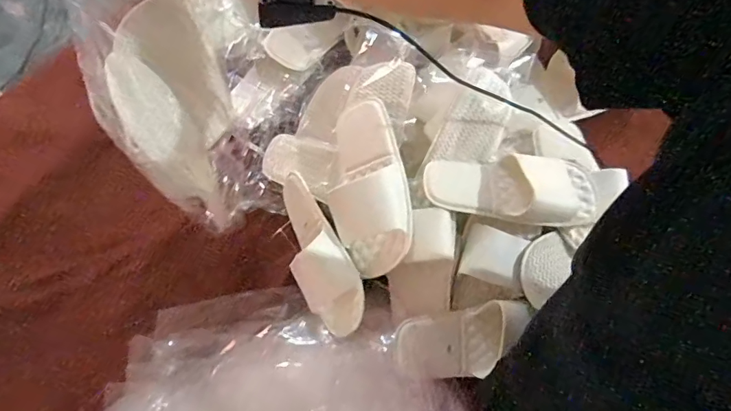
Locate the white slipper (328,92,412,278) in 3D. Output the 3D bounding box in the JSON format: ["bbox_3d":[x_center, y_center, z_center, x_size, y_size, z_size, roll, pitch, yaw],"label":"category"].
[{"bbox_3d":[-0.003,-0.039,0.630,0.104,0.061,0.269,-9,68,-5],"label":"white slipper"}]

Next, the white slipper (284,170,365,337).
[{"bbox_3d":[-0.073,0.063,0.626,0.076,0.078,0.242,-25,70,-11],"label":"white slipper"}]

